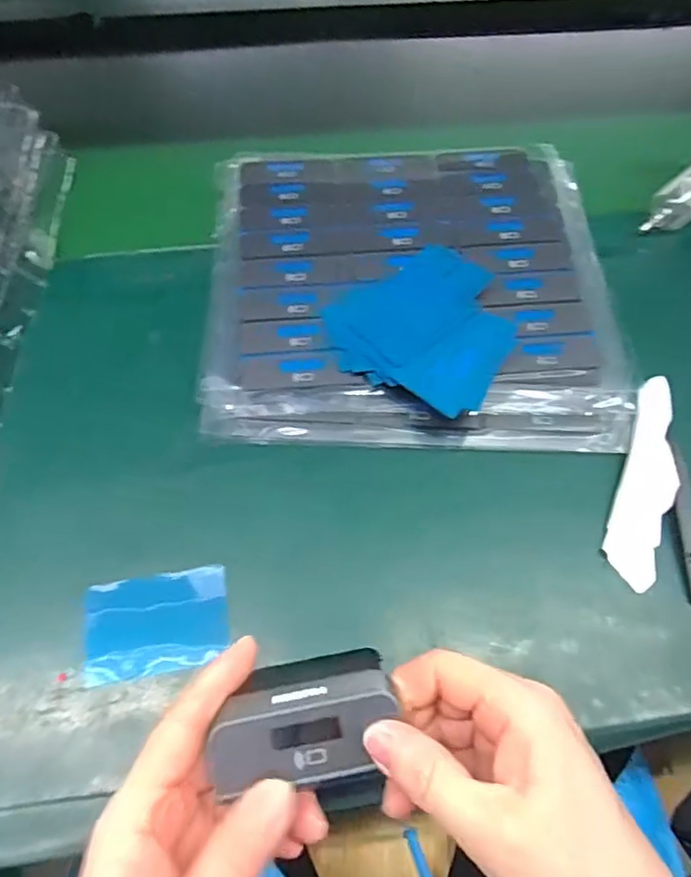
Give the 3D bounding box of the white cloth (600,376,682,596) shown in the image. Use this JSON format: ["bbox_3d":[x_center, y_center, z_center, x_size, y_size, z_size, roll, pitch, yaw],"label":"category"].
[{"bbox_3d":[0.176,0.021,0.338,0.028,0.016,0.129,19,62,10],"label":"white cloth"}]

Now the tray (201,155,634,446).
[{"bbox_3d":[0.042,-0.109,0.398,0.263,0.026,0.249,-2,61,-2],"label":"tray"}]

